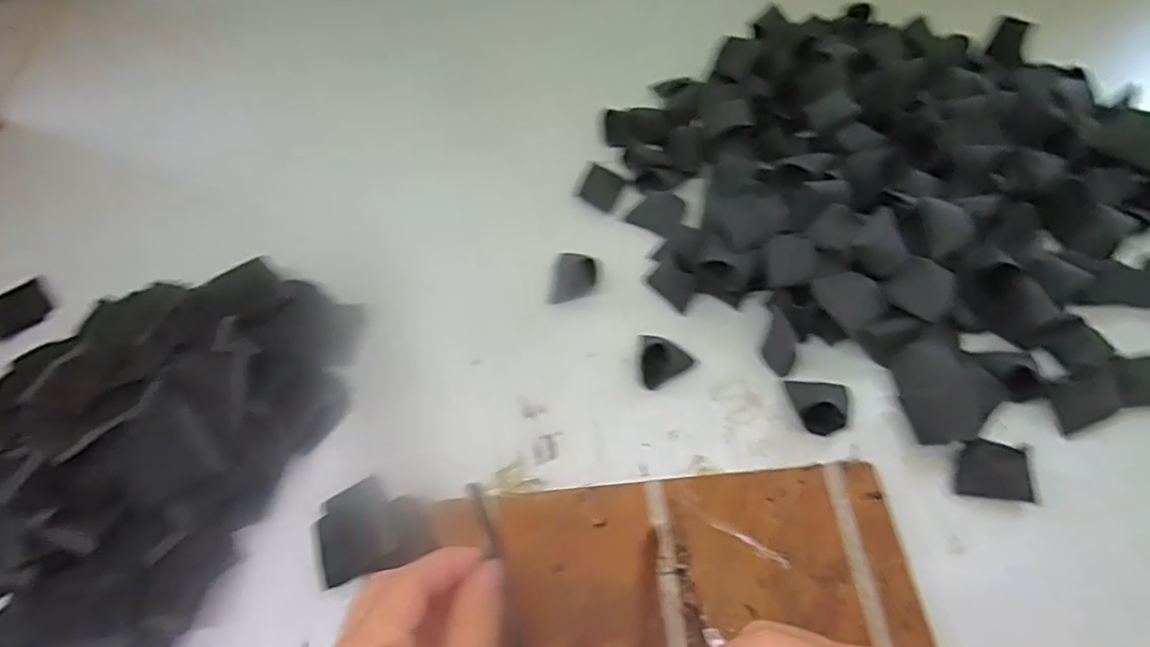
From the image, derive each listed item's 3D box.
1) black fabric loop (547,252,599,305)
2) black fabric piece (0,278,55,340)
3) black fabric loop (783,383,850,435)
[{"bbox_3d":[0.000,-0.035,0.459,0.033,0.012,0.041,5,60,6],"label":"black fabric loop"},{"bbox_3d":[-0.448,-0.012,0.489,0.042,0.004,0.044,44,53,12],"label":"black fabric piece"},{"bbox_3d":[0.157,0.051,0.388,0.035,0.020,0.036,7,60,8],"label":"black fabric loop"}]

